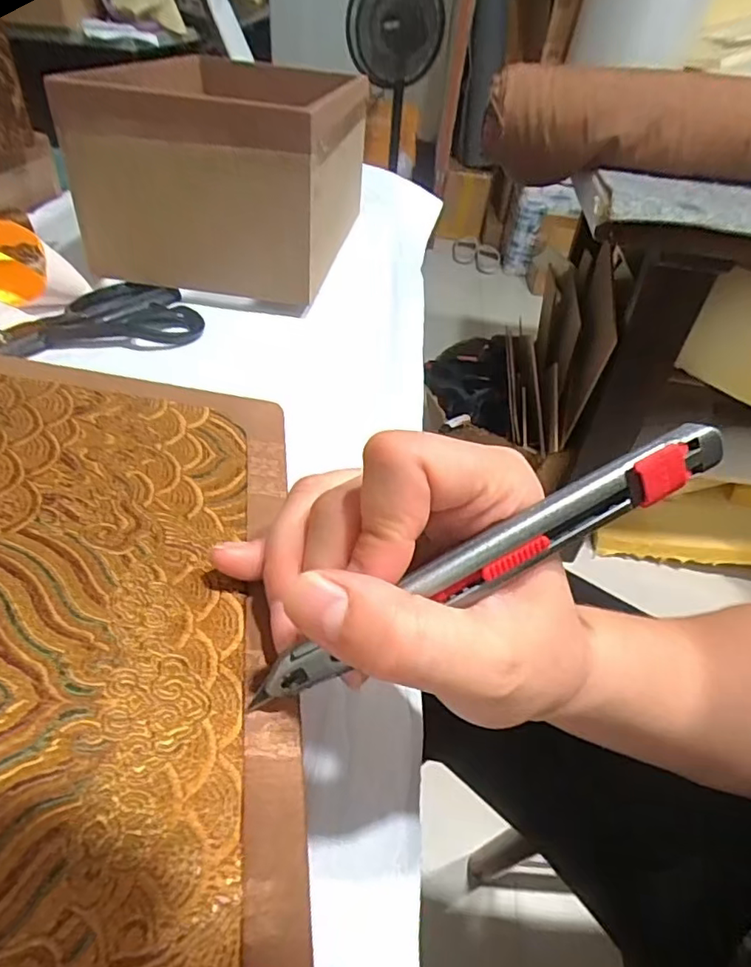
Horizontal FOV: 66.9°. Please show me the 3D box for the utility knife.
[{"bbox_3d":[0.033,0.019,0.155,0.143,0.011,0.014,-28,50,-8],"label":"utility knife"}]

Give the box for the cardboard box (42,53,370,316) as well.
[{"bbox_3d":[-0.119,-0.278,0.490,0.184,0.128,0.278,7,43,0],"label":"cardboard box"}]

